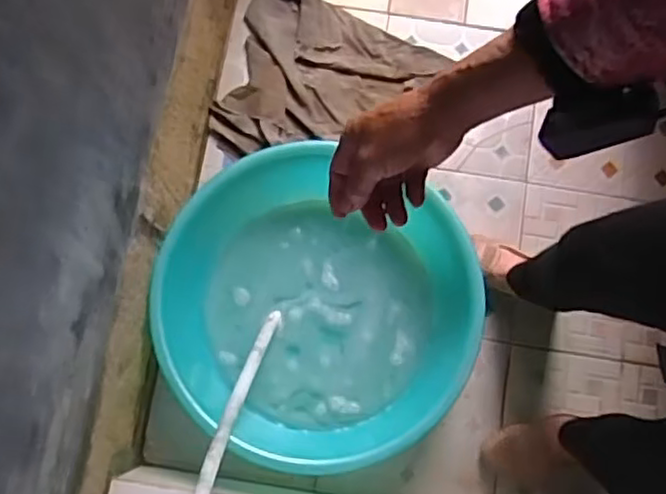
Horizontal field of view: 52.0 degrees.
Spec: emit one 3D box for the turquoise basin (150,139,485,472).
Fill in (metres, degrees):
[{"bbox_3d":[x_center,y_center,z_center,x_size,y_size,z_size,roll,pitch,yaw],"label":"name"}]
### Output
[{"bbox_3d":[-0.021,0.109,1.140,0.519,0.168,0.475,0,76,-1],"label":"turquoise basin"}]

